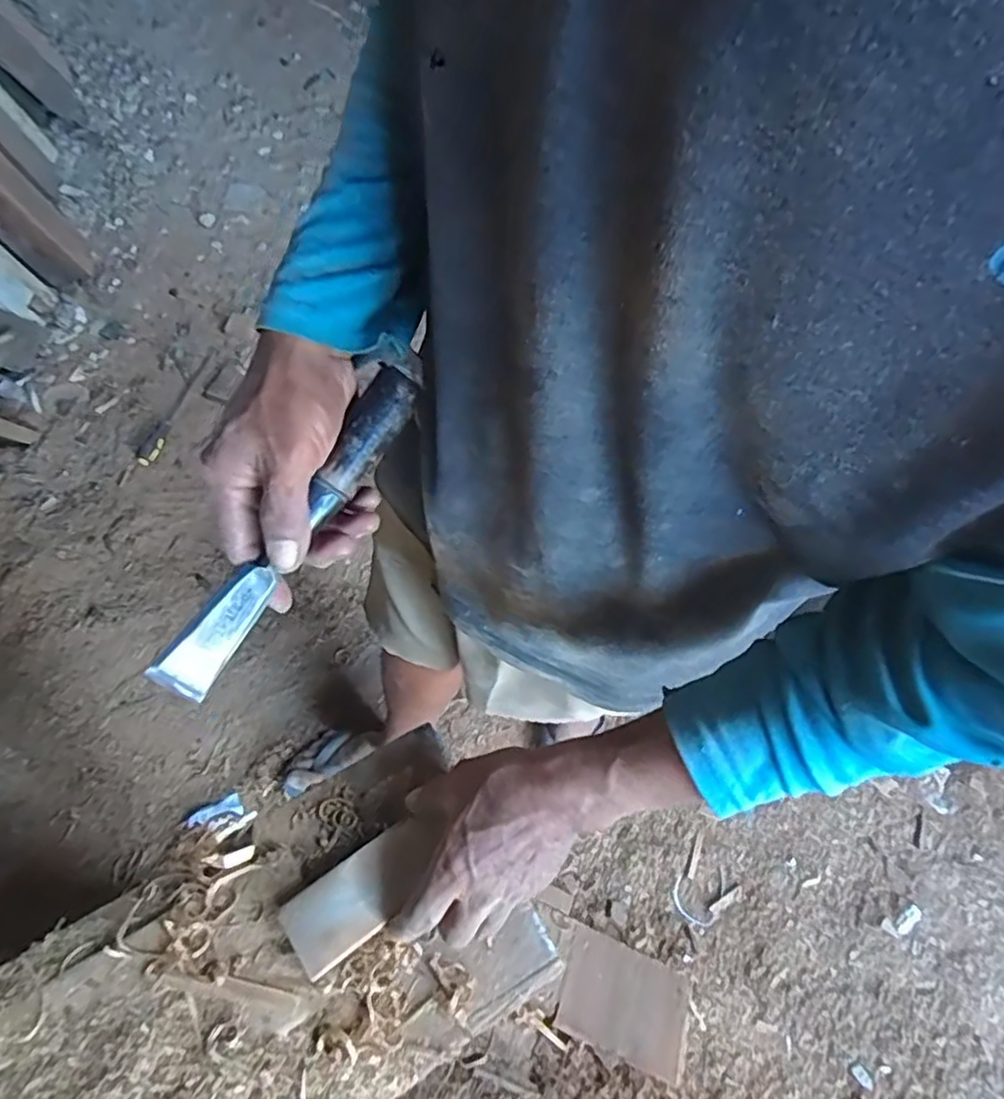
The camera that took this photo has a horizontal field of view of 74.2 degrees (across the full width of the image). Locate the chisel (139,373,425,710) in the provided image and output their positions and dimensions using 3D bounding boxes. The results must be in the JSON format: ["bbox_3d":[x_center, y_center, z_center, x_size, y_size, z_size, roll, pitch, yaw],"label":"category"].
[{"bbox_3d":[-0.125,-0.013,0.389,0.030,0.025,0.223,35,86,14],"label":"chisel"}]

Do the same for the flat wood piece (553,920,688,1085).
[{"bbox_3d":[0.176,0.658,0.973,0.188,0.012,0.138,22,45,9],"label":"flat wood piece"}]

